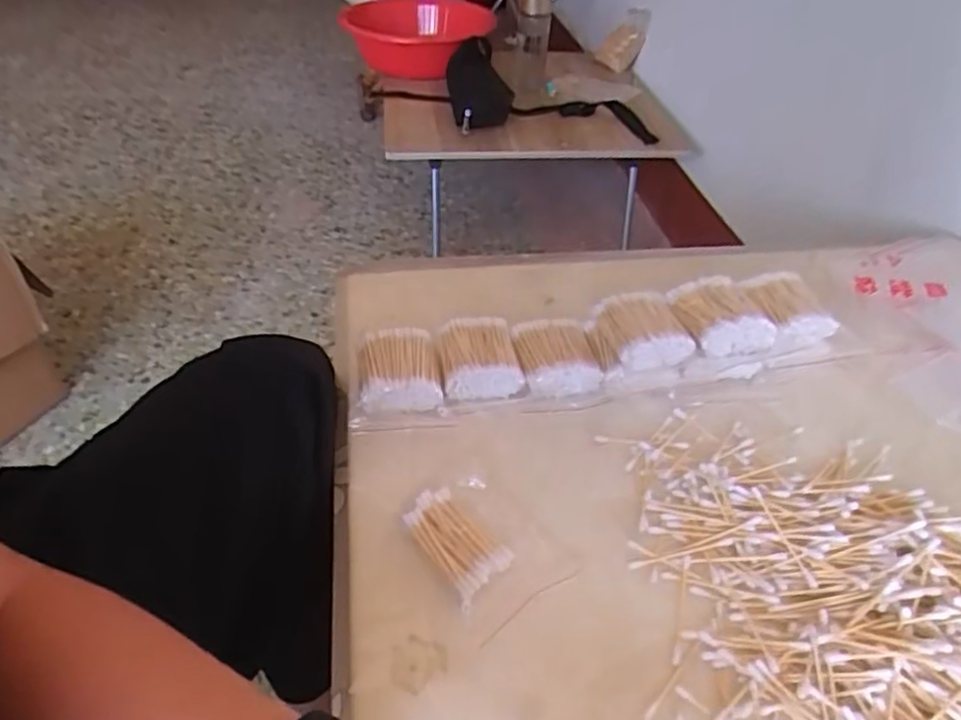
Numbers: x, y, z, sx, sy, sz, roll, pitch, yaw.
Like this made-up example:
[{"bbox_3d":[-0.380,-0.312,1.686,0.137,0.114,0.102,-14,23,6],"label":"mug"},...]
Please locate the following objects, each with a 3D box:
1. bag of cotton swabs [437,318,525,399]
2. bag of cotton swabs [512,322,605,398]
[{"bbox_3d":[-0.002,-0.003,0.534,0.060,0.027,0.075,-5,42,-8],"label":"bag of cotton swabs"},{"bbox_3d":[0.062,-0.005,0.541,0.063,0.033,0.072,-4,42,-7],"label":"bag of cotton swabs"}]

